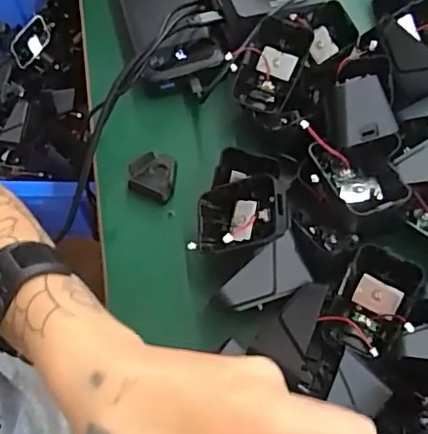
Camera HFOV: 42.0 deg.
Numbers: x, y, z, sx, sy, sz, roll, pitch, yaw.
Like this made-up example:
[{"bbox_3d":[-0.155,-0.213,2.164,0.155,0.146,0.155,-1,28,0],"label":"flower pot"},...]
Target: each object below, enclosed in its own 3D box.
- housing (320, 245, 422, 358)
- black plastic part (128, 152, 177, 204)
[{"bbox_3d":[0.103,0.055,0.358,0.047,0.035,0.065,32,107,25],"label":"housing"},{"bbox_3d":[-0.047,-0.031,0.426,0.034,0.013,0.038,3,64,3],"label":"black plastic part"}]

